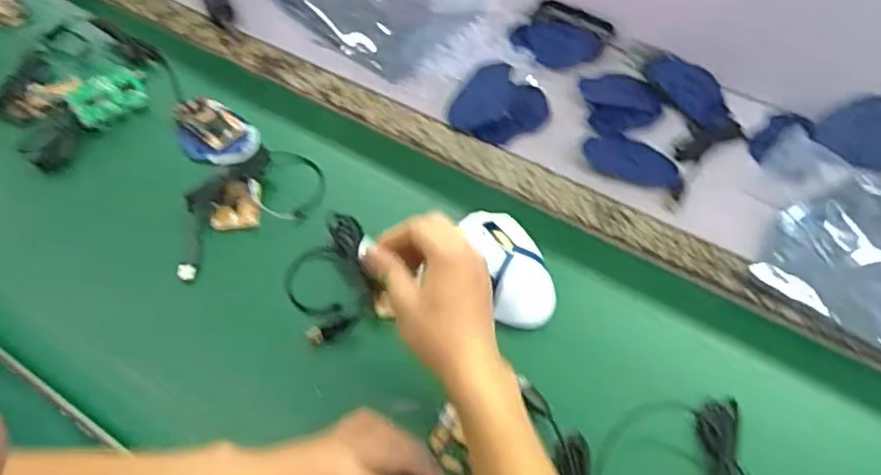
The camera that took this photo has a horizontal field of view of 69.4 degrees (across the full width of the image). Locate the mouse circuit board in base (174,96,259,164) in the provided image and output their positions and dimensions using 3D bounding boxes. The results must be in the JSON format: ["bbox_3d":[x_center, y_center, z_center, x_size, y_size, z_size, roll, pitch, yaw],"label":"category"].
[{"bbox_3d":[-0.248,-0.116,0.703,0.105,0.019,0.067,27,59,18],"label":"mouse circuit board in base"}]

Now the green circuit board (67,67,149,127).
[{"bbox_3d":[-0.378,-0.162,0.728,0.083,0.026,0.055,-34,62,-22],"label":"green circuit board"}]

